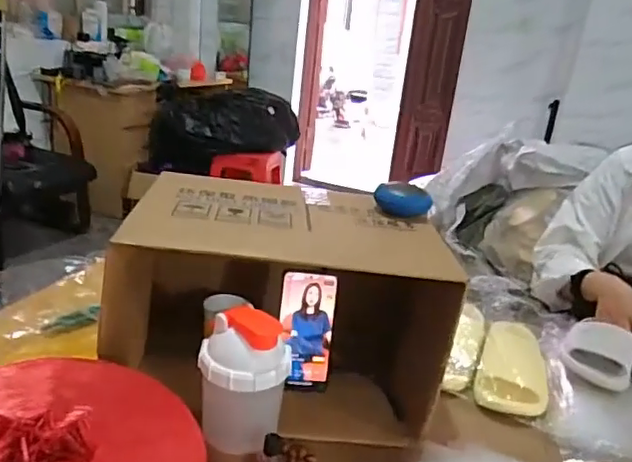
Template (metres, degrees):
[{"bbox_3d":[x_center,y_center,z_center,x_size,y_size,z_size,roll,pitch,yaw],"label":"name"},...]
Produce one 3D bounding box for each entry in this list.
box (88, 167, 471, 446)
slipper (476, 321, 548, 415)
[{"bbox_3d":[-0.044,0.097,0.769,0.394,0.251,0.256,6,20,-3],"label":"box"},{"bbox_3d":[0.310,0.204,0.880,0.104,0.064,0.210,13,21,18],"label":"slipper"}]

